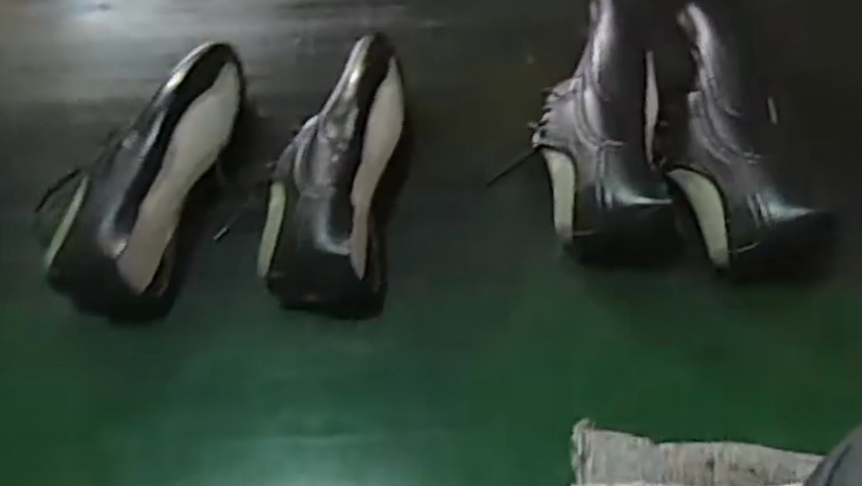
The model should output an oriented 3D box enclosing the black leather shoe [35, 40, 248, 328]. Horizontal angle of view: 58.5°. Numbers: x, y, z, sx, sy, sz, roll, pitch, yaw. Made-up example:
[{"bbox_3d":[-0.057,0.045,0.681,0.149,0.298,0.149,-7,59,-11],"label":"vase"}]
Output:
[{"bbox_3d":[-0.248,-0.065,0.692,0.104,0.102,0.258,8,56,10],"label":"black leather shoe"}]

